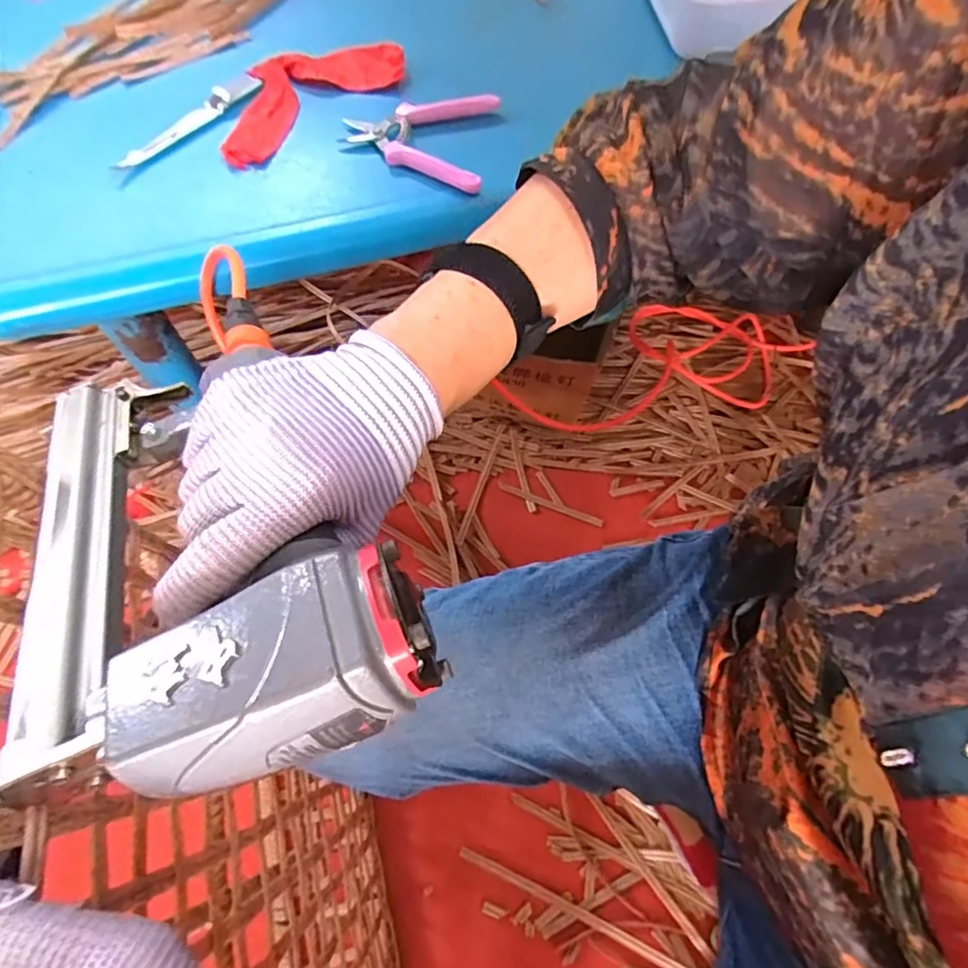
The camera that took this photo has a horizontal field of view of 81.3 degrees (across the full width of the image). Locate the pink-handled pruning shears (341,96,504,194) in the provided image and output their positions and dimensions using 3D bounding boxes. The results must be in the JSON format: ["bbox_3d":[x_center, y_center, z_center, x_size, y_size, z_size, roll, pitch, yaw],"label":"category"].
[{"bbox_3d":[-0.063,-0.316,0.515,0.135,0.019,0.120,7,65,3],"label":"pink-handled pruning shears"}]

